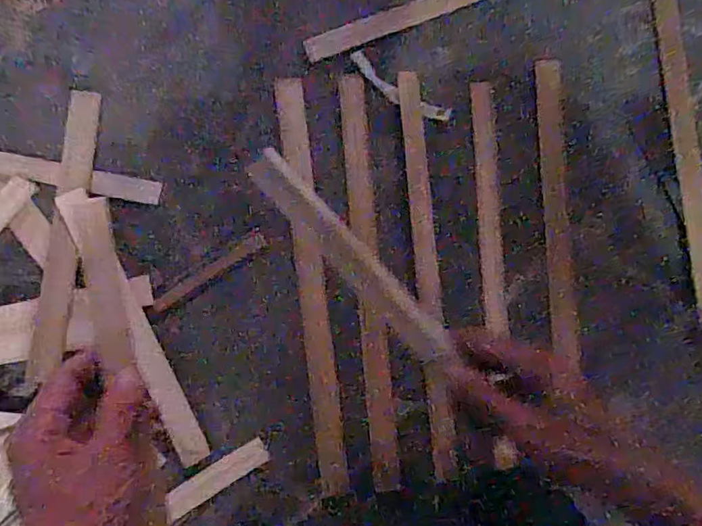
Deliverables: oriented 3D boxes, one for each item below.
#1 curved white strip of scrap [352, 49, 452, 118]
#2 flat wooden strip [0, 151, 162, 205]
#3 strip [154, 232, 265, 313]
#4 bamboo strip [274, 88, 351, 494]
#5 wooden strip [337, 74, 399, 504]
[{"bbox_3d":[0.040,-0.146,0.460,0.097,0.004,0.020,33,83,0],"label":"curved white strip of scrap"},{"bbox_3d":[-0.270,-0.079,0.433,0.229,0.007,0.021,11,69,-5],"label":"flat wooden strip"},{"bbox_3d":[-0.115,0.006,0.439,0.101,0.007,0.012,-35,87,-6],"label":"strip"},{"bbox_3d":[-0.032,0.014,0.439,0.022,0.005,0.333,-7,85,-4],"label":"bamboo strip"},{"bbox_3d":[0.014,0.010,0.441,0.021,0.004,0.336,-5,85,-4],"label":"wooden strip"}]

